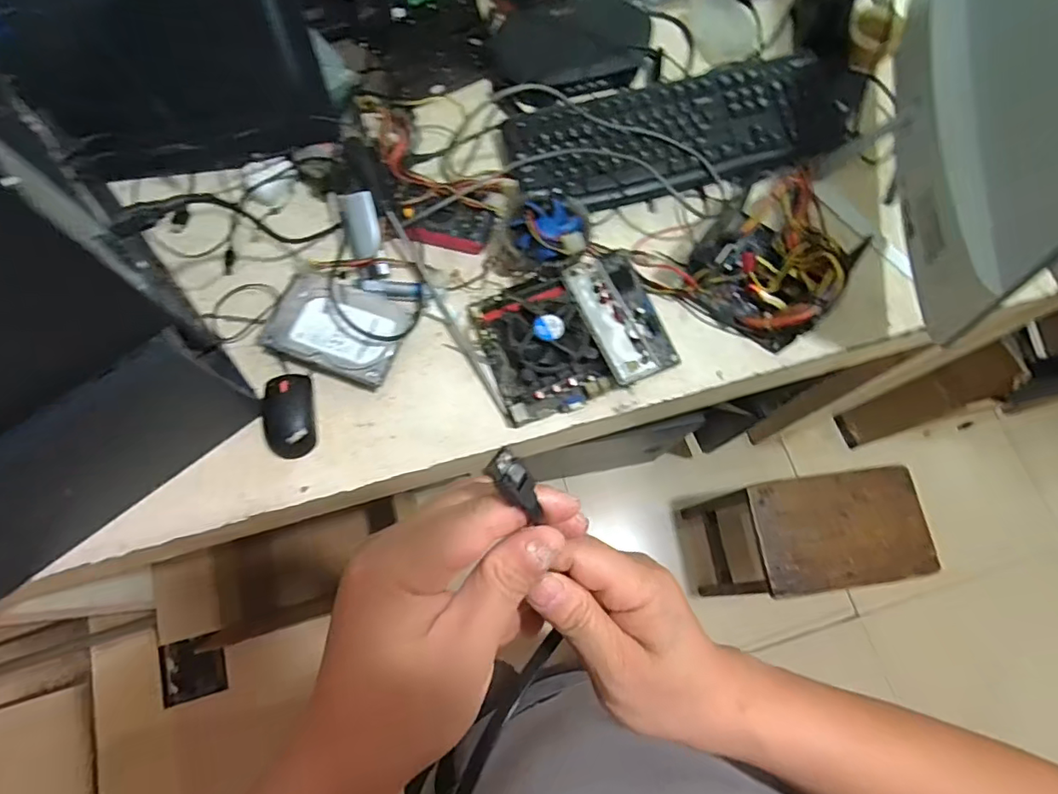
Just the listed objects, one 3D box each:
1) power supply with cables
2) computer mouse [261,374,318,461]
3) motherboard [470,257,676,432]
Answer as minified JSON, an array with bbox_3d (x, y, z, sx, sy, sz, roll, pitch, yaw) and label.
[{"bbox_3d":[0.303,-0.182,0.661,0.154,0.097,0.195,35,76,9],"label":"power supply with cables"},{"bbox_3d":[-0.280,0.020,0.626,0.055,0.027,0.096,-9,73,-4],"label":"computer mouse"},{"bbox_3d":[0.054,-0.080,0.643,0.218,0.052,0.174,-18,74,-7],"label":"motherboard"}]

